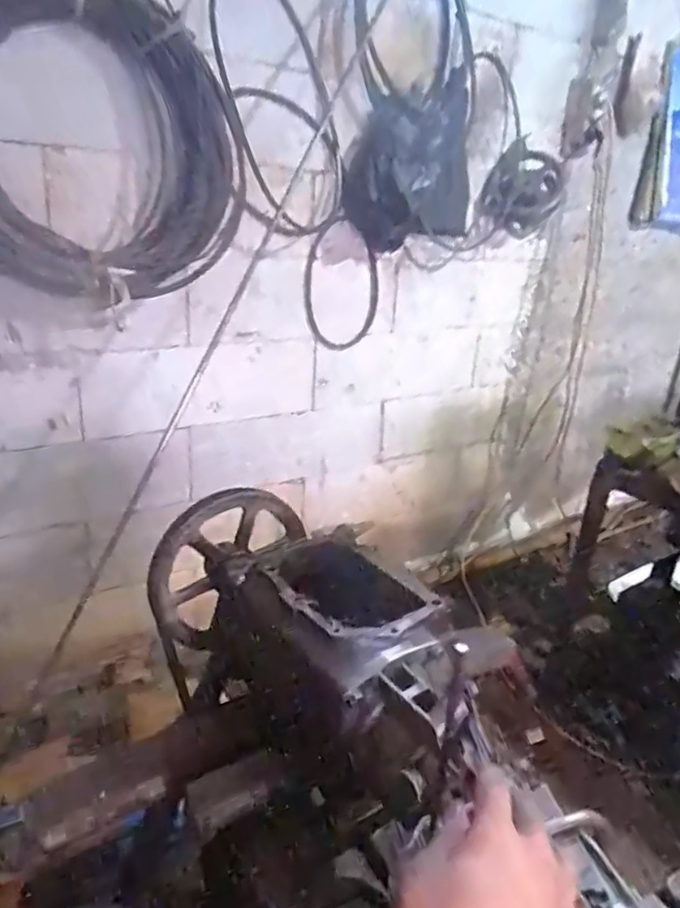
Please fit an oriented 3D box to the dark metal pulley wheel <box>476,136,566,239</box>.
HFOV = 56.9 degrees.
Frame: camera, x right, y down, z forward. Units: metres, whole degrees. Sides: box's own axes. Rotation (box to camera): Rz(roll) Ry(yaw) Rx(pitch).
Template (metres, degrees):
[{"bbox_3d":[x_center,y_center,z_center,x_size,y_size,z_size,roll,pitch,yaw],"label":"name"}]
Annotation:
[{"bbox_3d":[0.517,-0.720,1.743,0.249,0.226,0.043,25,20,-27],"label":"dark metal pulley wheel"}]

